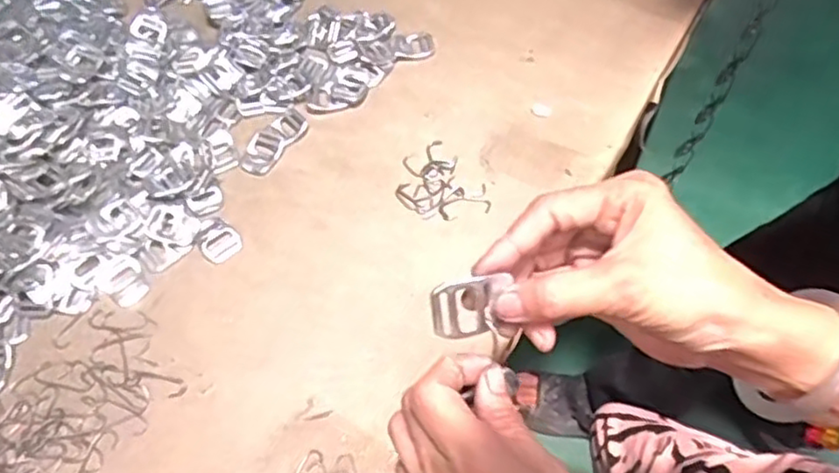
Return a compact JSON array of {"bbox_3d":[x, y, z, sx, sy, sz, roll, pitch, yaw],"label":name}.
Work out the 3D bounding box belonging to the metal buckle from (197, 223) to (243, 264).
[{"bbox_3d":[-0.155,0.004,0.523,0.029,0.004,0.031,-36,64,-17],"label":"metal buckle"}]

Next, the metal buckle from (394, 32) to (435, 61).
[{"bbox_3d":[-0.005,-0.174,0.617,0.037,0.005,0.031,-9,59,-2],"label":"metal buckle"}]

